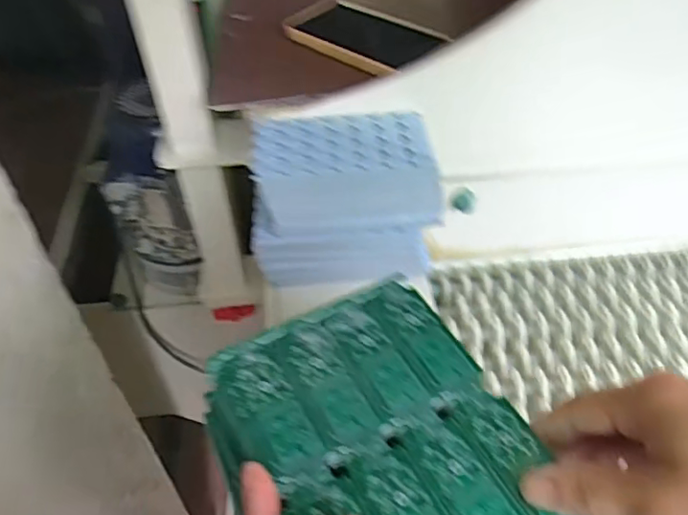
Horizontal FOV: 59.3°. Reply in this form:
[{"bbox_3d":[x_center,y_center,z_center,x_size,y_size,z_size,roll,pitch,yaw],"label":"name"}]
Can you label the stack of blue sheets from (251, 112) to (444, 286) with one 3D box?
[{"bbox_3d":[0.002,-0.050,0.543,0.164,0.116,0.100,-5,47,-2],"label":"stack of blue sheets"}]

